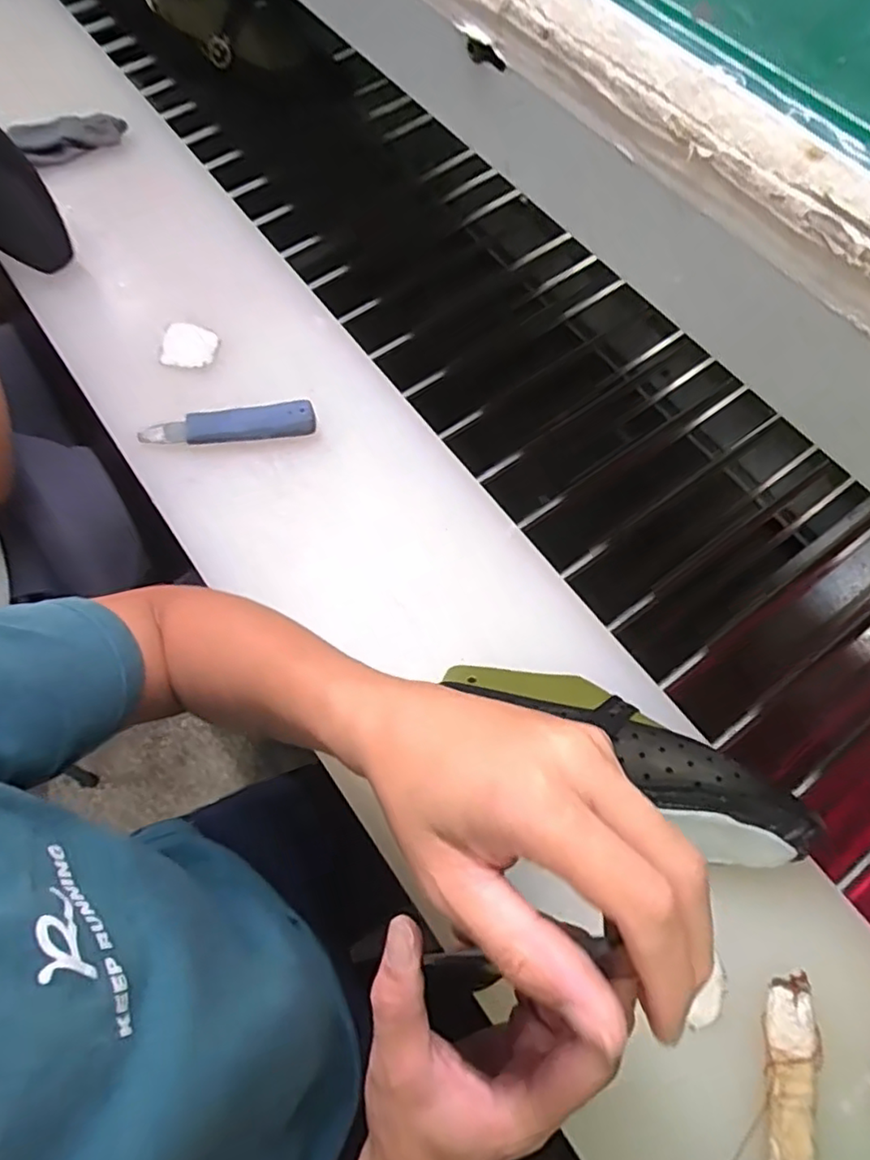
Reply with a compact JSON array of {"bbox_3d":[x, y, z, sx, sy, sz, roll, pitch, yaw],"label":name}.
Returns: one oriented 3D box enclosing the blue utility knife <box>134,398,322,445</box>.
[{"bbox_3d":[-0.189,-0.142,0.588,0.158,0.013,0.031,-6,65,-2],"label":"blue utility knife"}]

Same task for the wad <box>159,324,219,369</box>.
[{"bbox_3d":[-0.243,-0.232,0.635,0.056,0.010,0.050,11,67,7],"label":"wad"}]

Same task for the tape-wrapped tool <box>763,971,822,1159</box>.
[{"bbox_3d":[0.214,0.317,0.383,0.030,0.010,0.143,8,66,5],"label":"tape-wrapped tool"}]

